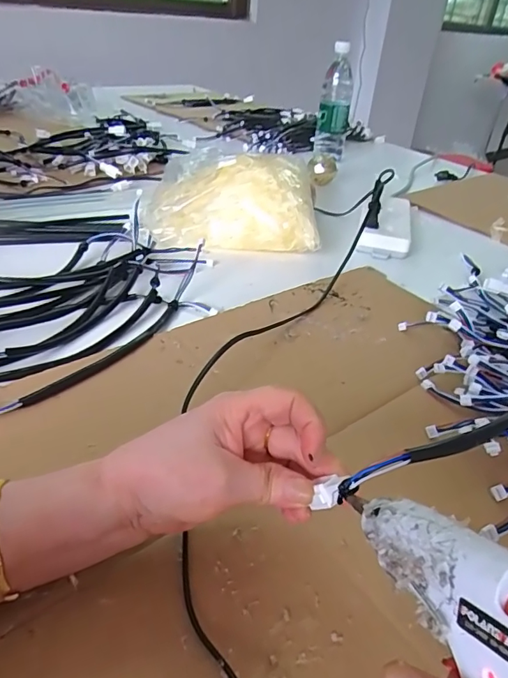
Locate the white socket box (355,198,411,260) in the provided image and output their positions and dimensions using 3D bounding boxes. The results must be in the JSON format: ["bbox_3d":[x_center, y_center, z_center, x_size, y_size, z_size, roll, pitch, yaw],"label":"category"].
[{"bbox_3d":[0.196,-0.177,0.723,0.074,0.034,0.179,11,35,8],"label":"white socket box"}]

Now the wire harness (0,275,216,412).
[{"bbox_3d":[-0.141,0.008,0.429,0.053,0.018,0.281,26,40,27],"label":"wire harness"}]

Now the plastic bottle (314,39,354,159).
[{"bbox_3d":[0.171,-0.492,1.010,0.066,0.207,0.060,10,35,7],"label":"plastic bottle"}]

